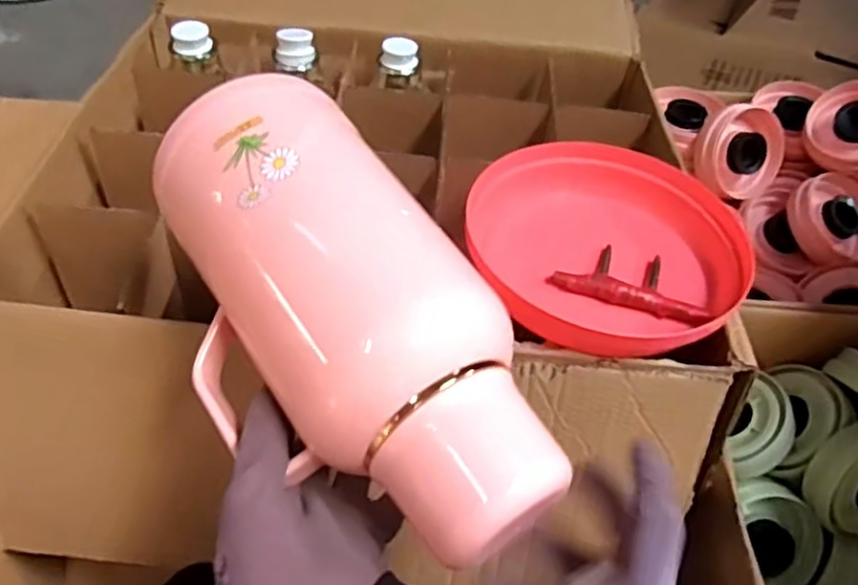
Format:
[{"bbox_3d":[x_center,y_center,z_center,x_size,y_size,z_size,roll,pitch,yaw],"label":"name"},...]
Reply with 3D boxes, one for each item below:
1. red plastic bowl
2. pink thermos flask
[{"bbox_3d":[0.153,-0.044,0.577,0.206,0.057,0.217,3,48,-3],"label":"red plastic bowl"},{"bbox_3d":[-0.052,0.014,0.374,0.132,0.105,0.289,-29,67,-27],"label":"pink thermos flask"}]

